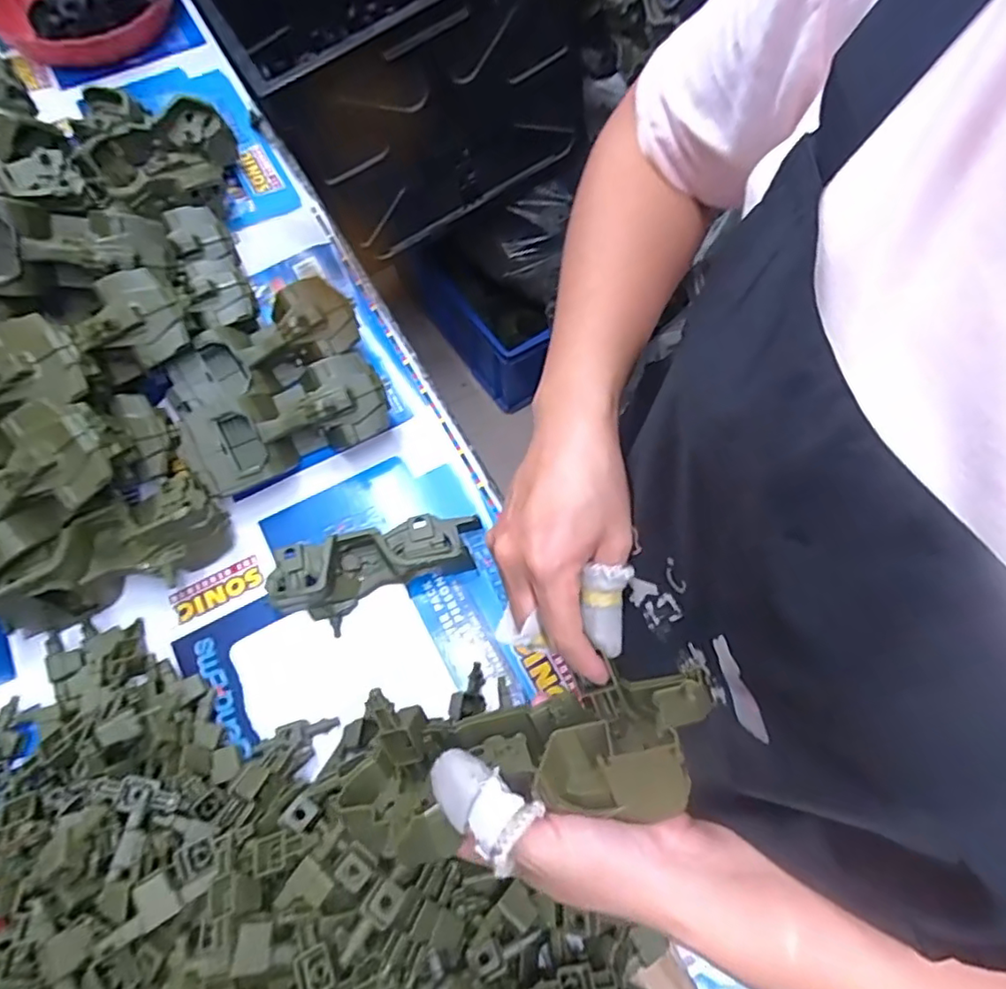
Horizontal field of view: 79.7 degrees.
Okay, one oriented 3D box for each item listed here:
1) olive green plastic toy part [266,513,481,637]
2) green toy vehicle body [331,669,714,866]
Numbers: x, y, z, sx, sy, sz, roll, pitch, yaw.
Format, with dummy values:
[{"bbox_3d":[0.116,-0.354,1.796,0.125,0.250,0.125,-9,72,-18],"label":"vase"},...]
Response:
[{"bbox_3d":[-0.110,0.054,0.523,0.178,0.037,0.072,-20,67,-8],"label":"olive green plastic toy part"},{"bbox_3d":[0.002,0.129,0.294,0.197,0.058,0.072,-19,64,21],"label":"green toy vehicle body"}]

